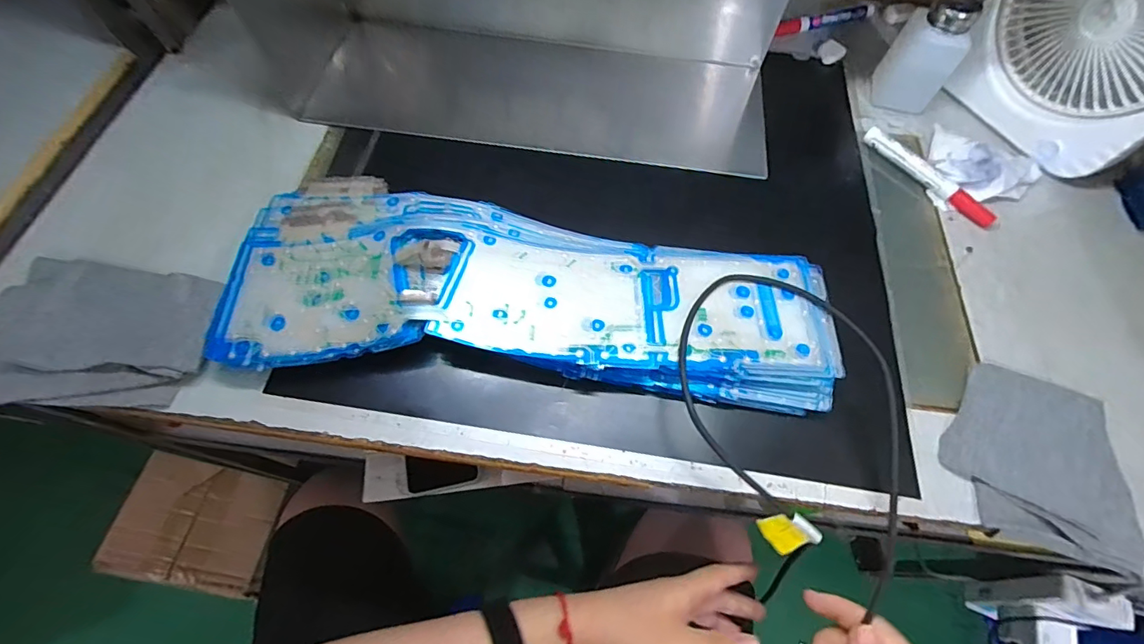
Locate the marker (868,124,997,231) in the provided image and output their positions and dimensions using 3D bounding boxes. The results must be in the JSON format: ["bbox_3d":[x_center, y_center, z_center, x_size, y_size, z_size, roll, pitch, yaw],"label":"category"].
[{"bbox_3d":[0.341,-0.139,0.469,0.020,0.017,0.138,-37,70,-19],"label":"marker"}]

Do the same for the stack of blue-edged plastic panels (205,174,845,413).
[{"bbox_3d":[-0.033,-0.028,0.391,0.462,0.033,0.163,5,63,0],"label":"stack of blue-edged plastic panels"}]

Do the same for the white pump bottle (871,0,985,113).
[{"bbox_3d":[0.355,-0.274,0.480,0.059,0.118,0.057,24,65,9],"label":"white pump bottle"}]

